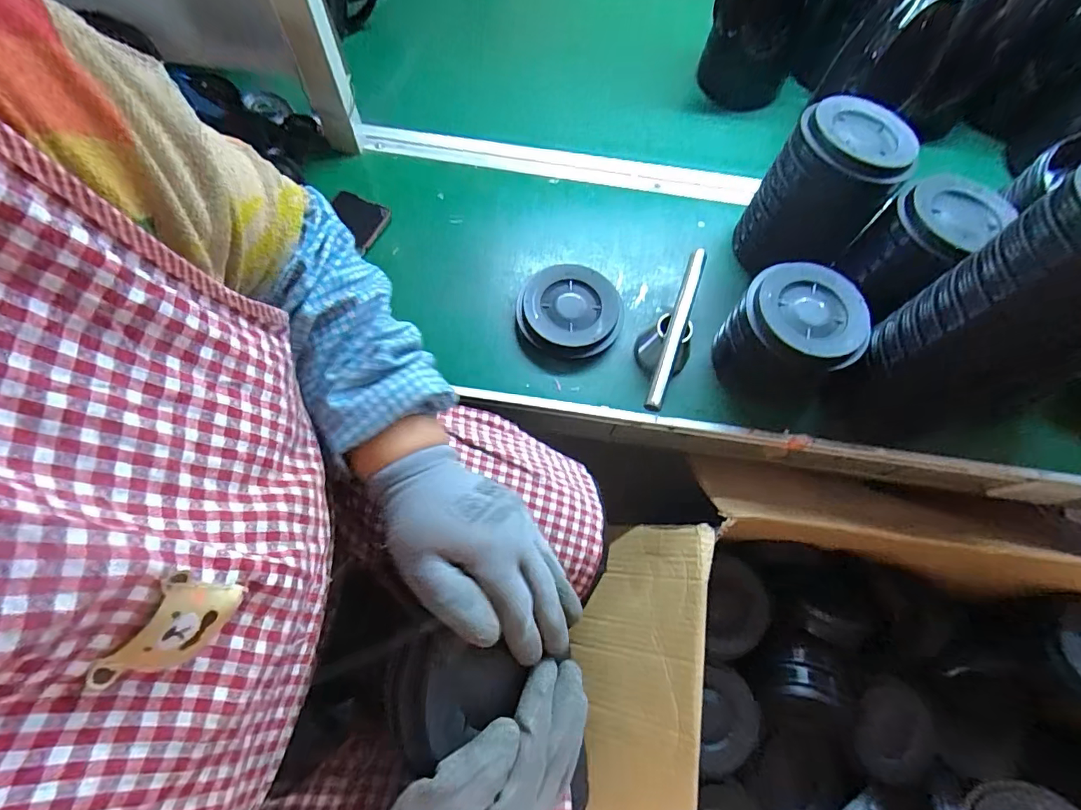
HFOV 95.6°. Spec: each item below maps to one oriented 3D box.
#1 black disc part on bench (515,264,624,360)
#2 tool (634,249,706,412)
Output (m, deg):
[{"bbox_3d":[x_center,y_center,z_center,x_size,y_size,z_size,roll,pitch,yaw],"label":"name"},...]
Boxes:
[{"bbox_3d":[0.034,-0.106,0.568,0.116,0.029,0.113,1,67,-3],"label":"black disc part on bench"},{"bbox_3d":[0.138,-0.074,0.540,0.048,0.073,0.199,22,68,6],"label":"tool"}]

